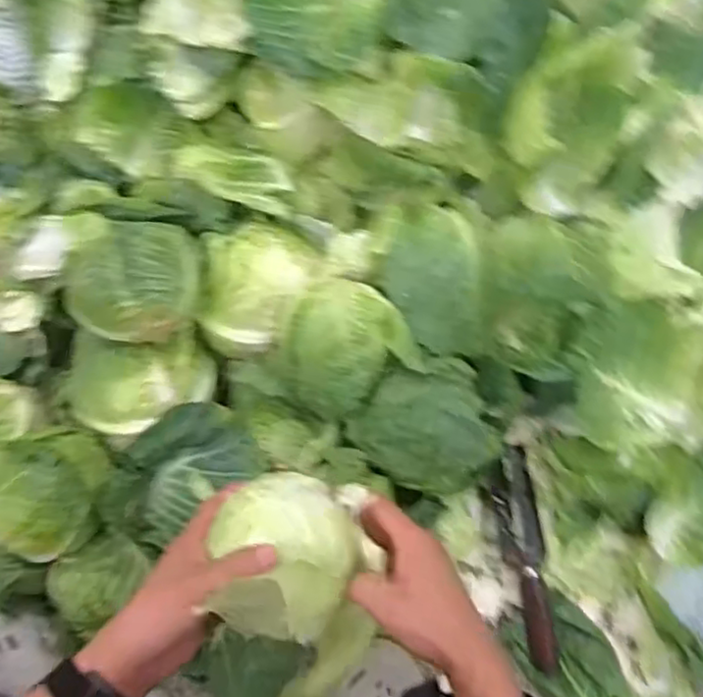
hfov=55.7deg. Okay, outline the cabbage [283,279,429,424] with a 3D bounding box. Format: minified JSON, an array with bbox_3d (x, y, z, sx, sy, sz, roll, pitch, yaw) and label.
[{"bbox_3d":[-0.009,0.001,0.723,0.128,0.117,0.126,0,73,-1],"label":"cabbage"}]

